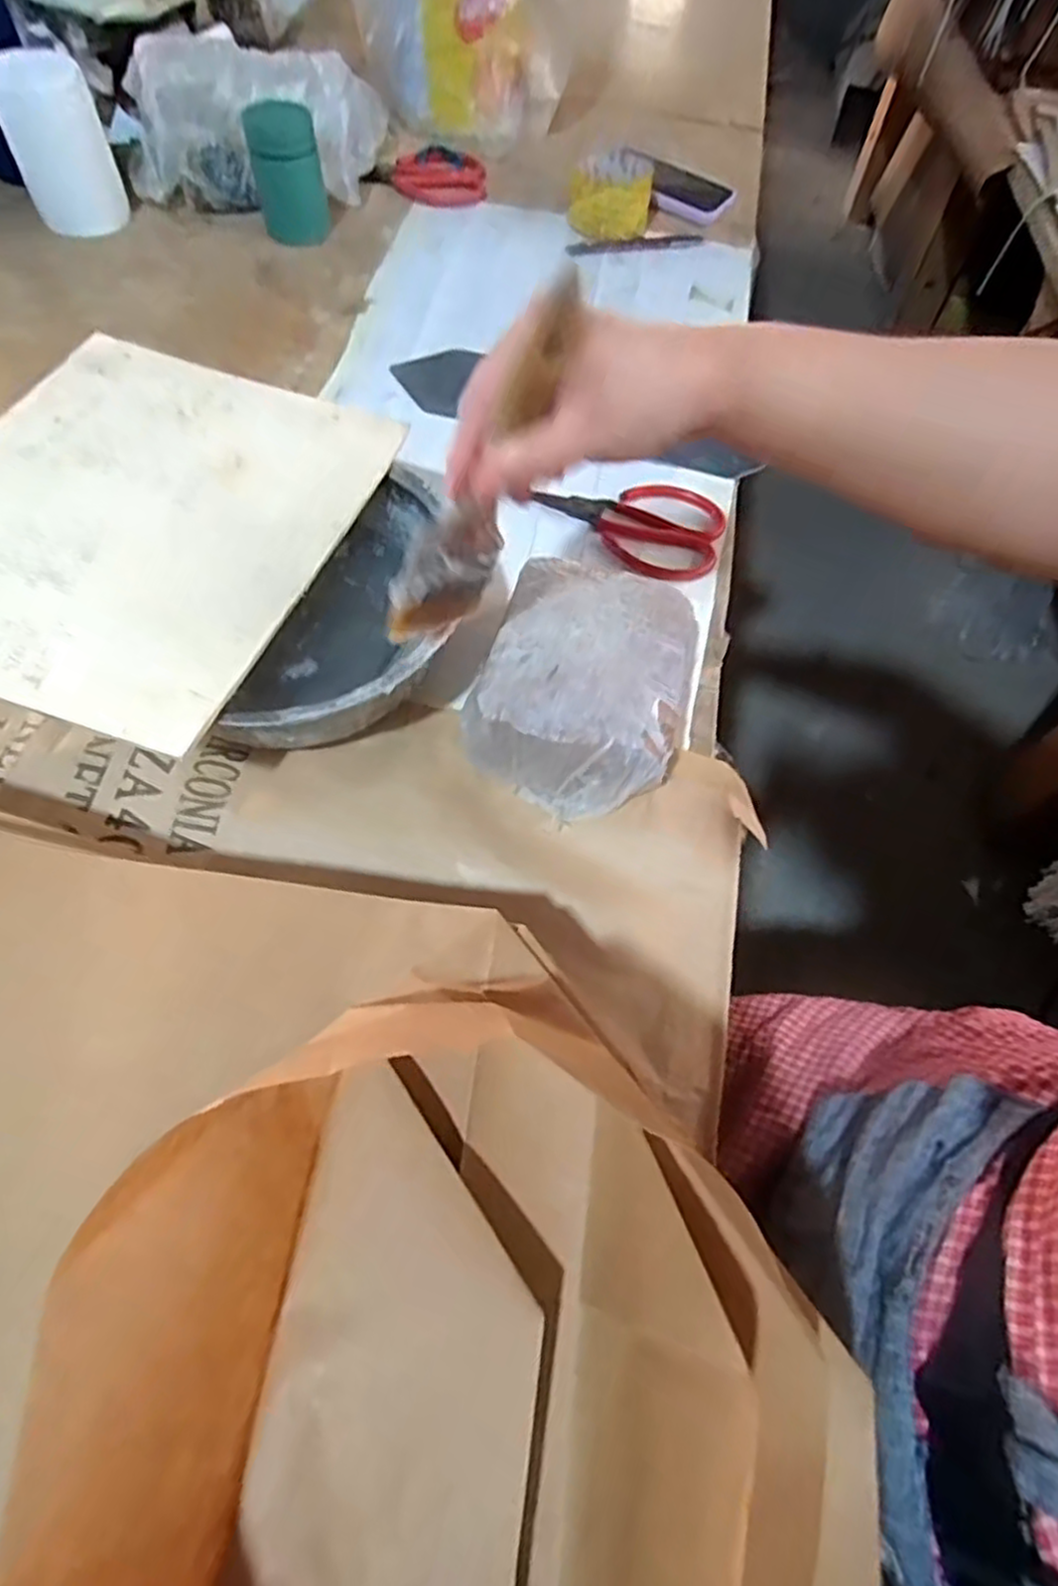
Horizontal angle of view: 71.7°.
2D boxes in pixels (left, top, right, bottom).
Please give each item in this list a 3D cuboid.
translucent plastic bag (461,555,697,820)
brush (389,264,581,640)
[{"bbox_3d":[0.039,-0.067,0.454,0.125,0.069,0.158,19,64,6],"label":"translucent plastic bag"},{"bbox_3d":[-0.021,-0.137,0.330,0.043,0.175,0.017,-17,63,-40],"label":"brush"}]

